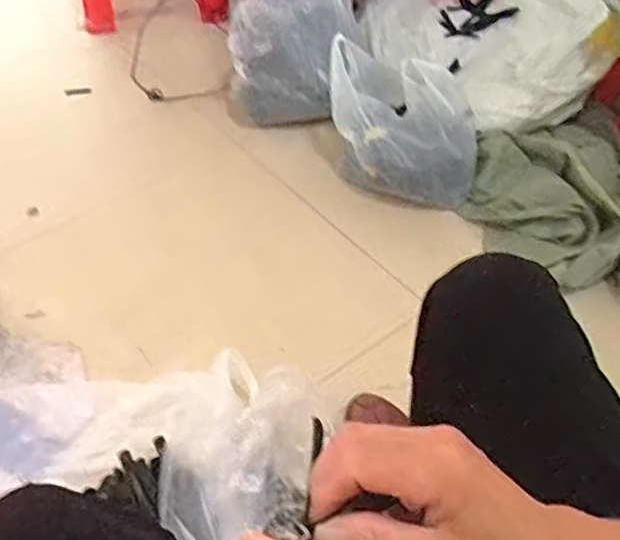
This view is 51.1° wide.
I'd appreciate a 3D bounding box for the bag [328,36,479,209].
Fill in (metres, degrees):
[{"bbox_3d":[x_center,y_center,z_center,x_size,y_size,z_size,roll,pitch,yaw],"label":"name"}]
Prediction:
[{"bbox_3d":[0.183,-0.284,1.290,0.321,0.220,0.159,29,51,27],"label":"bag"}]

